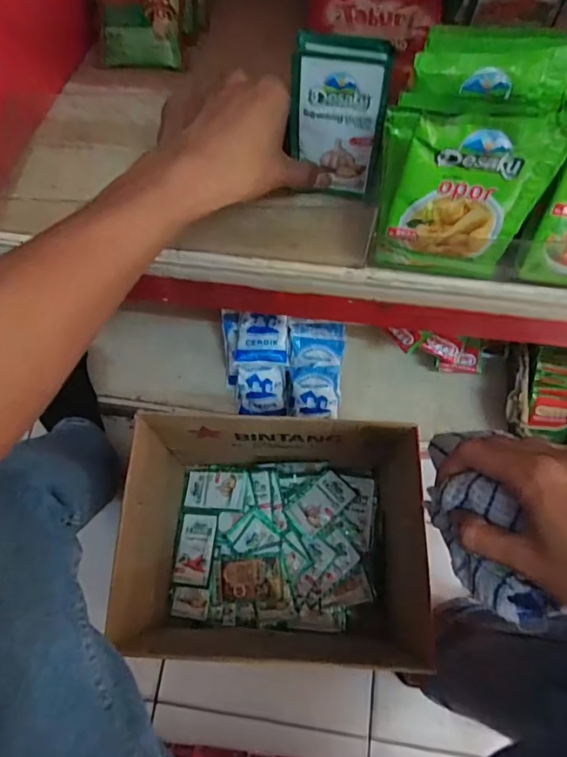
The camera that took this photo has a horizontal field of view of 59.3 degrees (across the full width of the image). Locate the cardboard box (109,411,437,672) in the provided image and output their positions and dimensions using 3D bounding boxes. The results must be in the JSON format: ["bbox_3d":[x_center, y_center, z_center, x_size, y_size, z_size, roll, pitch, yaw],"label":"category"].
[{"bbox_3d":[-0.010,0.213,0.639,0.320,0.259,0.264,4,68,2],"label":"cardboard box"}]

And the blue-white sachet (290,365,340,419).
[{"bbox_3d":[0.045,0.020,0.739,0.076,0.030,0.077,1,98,11],"label":"blue-white sachet"}]

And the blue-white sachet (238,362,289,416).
[{"bbox_3d":[-0.031,0.016,0.749,0.071,0.015,0.083,0,110,-4],"label":"blue-white sachet"}]

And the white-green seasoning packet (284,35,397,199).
[{"bbox_3d":[0.039,-0.187,0.367,0.065,0.105,0.022,10,56,6],"label":"white-green seasoning packet"}]

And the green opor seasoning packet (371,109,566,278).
[{"bbox_3d":[0.111,-0.118,0.328,0.097,0.120,0.024,7,58,3],"label":"green opor seasoning packet"}]

